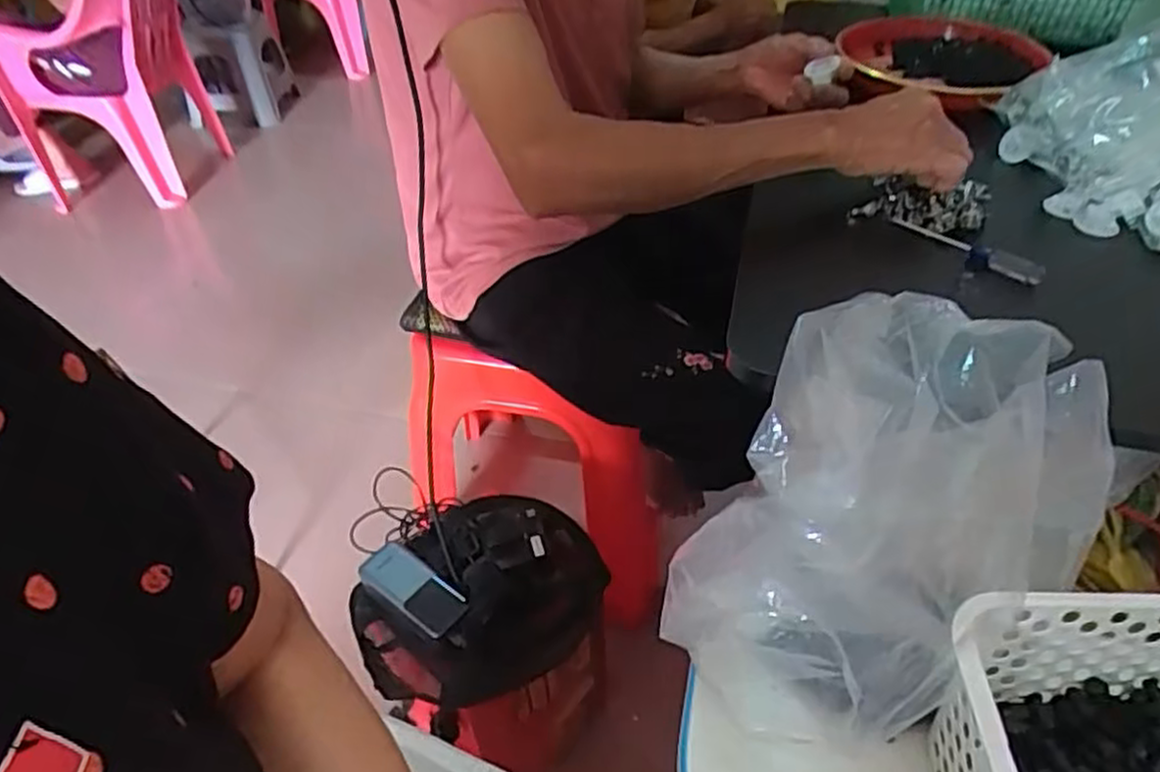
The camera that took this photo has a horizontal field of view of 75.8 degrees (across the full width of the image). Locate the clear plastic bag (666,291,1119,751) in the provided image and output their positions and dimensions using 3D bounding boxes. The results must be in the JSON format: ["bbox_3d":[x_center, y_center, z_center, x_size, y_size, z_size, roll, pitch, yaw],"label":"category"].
[{"bbox_3d":[0.148,0.076,0.367,0.185,0.185,0.132,-33,52,-28],"label":"clear plastic bag"}]

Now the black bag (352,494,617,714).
[{"bbox_3d":[-0.108,0.208,0.792,0.263,0.072,0.219,-19,46,-17],"label":"black bag"}]

